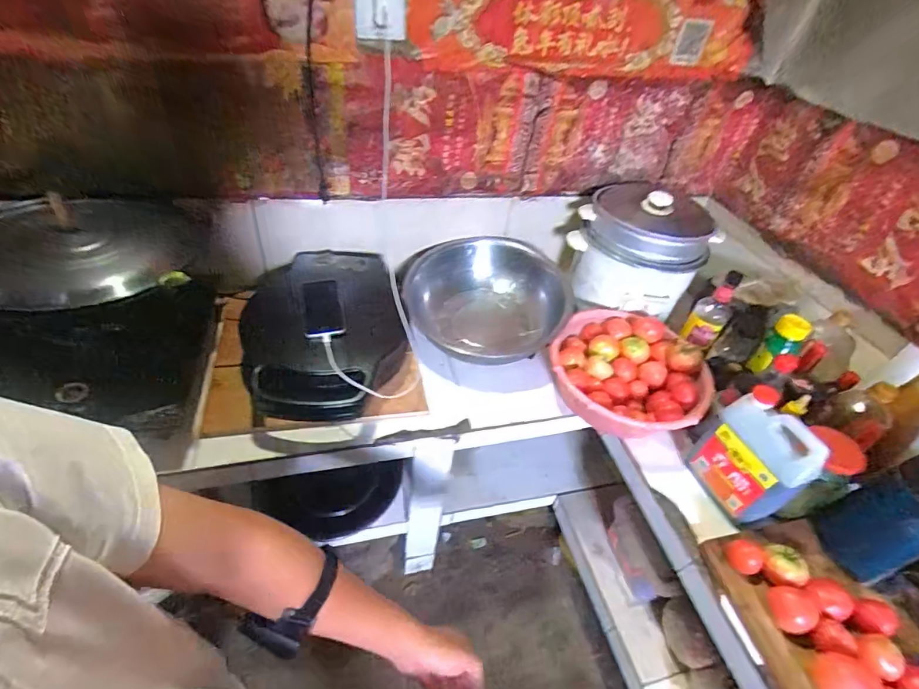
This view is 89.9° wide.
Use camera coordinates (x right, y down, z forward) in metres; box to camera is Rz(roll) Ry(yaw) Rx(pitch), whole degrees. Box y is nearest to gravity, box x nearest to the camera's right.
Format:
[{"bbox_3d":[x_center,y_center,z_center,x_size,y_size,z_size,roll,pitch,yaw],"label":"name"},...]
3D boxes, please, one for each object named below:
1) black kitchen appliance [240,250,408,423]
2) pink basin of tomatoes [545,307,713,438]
[{"bbox_3d":[-0.269,-0.026,0.930,0.291,0.146,0.403,-10,47,-17],"label":"black kitchen appliance"},{"bbox_3d":[0.354,0.058,0.975,0.304,0.104,0.316,24,47,16],"label":"pink basin of tomatoes"}]

